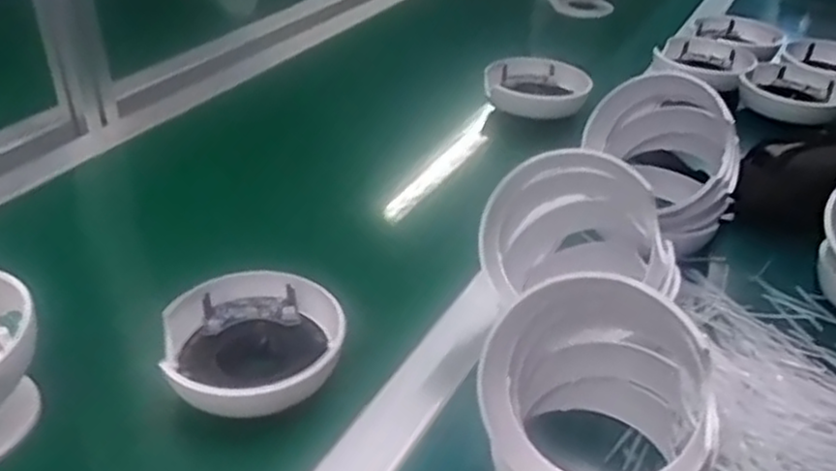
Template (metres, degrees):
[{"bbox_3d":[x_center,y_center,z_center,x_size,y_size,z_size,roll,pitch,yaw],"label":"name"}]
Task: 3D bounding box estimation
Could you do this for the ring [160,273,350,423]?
[{"bbox_3d":[-0.109,0.072,0.497,0.114,0.033,0.113,0,36,0],"label":"ring"}]

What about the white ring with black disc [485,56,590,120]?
[{"bbox_3d":[0.135,-0.169,0.861,0.116,0.039,0.121,0,36,0],"label":"white ring with black disc"}]

